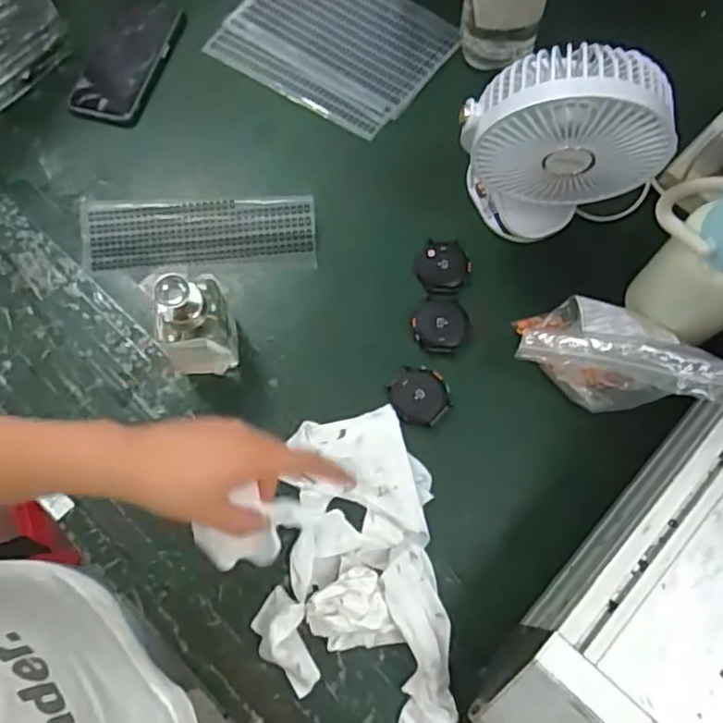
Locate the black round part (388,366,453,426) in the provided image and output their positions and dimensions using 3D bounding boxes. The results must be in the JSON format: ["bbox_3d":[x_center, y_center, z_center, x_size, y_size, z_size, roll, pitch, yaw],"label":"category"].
[{"bbox_3d":[0.052,0.030,0.565,0.051,0.008,0.050,-1,71,2],"label":"black round part"}]

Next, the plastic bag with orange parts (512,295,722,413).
[{"bbox_3d":[0.202,-0.013,0.523,0.139,0.100,0.081,25,74,11],"label":"plastic bag with orange parts"}]

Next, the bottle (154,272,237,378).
[{"bbox_3d":[-0.139,-0.035,0.538,0.052,0.121,0.059,-7,71,0],"label":"bottle"}]

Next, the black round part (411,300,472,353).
[{"bbox_3d":[0.072,-0.032,0.585,0.050,0.007,0.049,-1,71,2],"label":"black round part"}]

